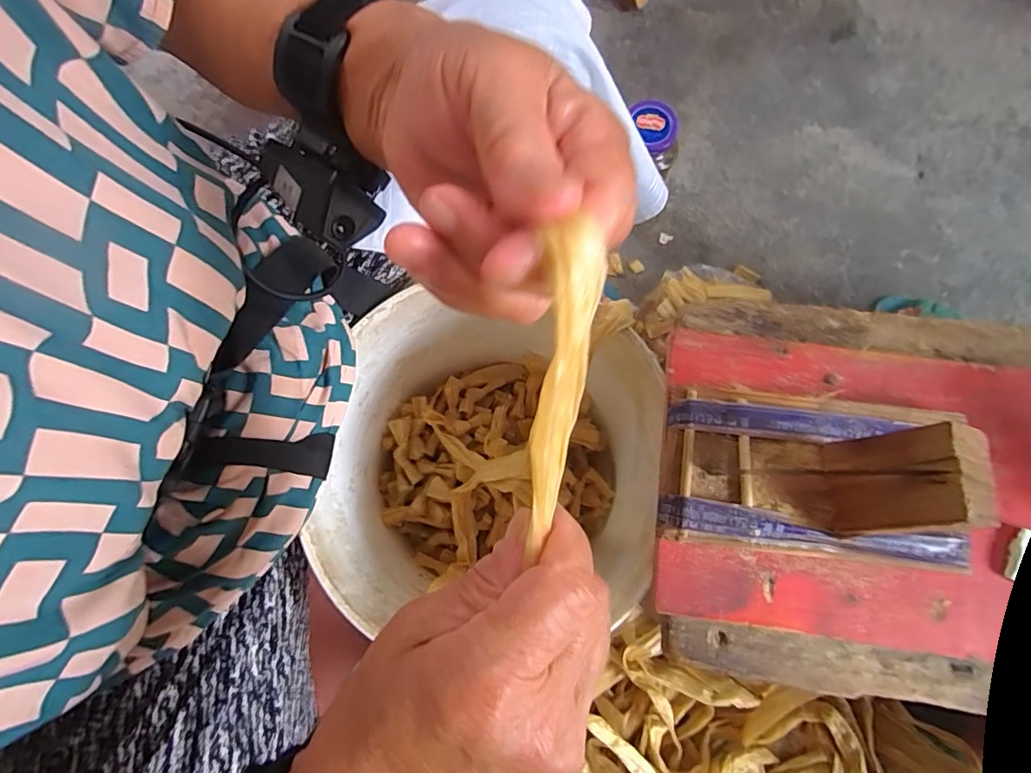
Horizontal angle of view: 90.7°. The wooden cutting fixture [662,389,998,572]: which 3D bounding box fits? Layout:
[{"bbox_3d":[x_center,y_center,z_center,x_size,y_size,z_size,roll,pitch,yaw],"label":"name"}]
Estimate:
[{"bbox_3d":[0.163,0.041,0.252,0.156,0.081,0.087,5,77,2],"label":"wooden cutting fixture"}]

